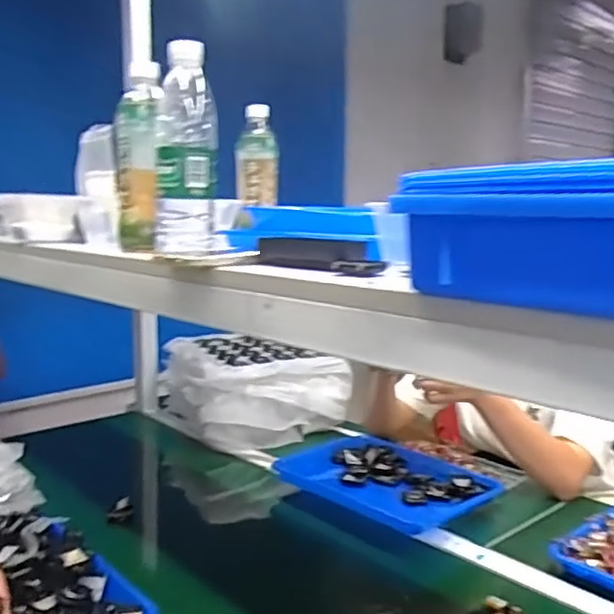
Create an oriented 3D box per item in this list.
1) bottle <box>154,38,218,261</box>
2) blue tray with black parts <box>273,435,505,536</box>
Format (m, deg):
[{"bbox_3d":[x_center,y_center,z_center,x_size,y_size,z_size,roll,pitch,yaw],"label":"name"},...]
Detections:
[{"bbox_3d":[-0.130,-0.166,0.709,0.067,0.213,0.062,-1,8,-10],"label":"bottle"},{"bbox_3d":[0.134,0.295,1.140,0.240,0.041,0.347,-8,11,-44],"label":"blue tray with black parts"}]

